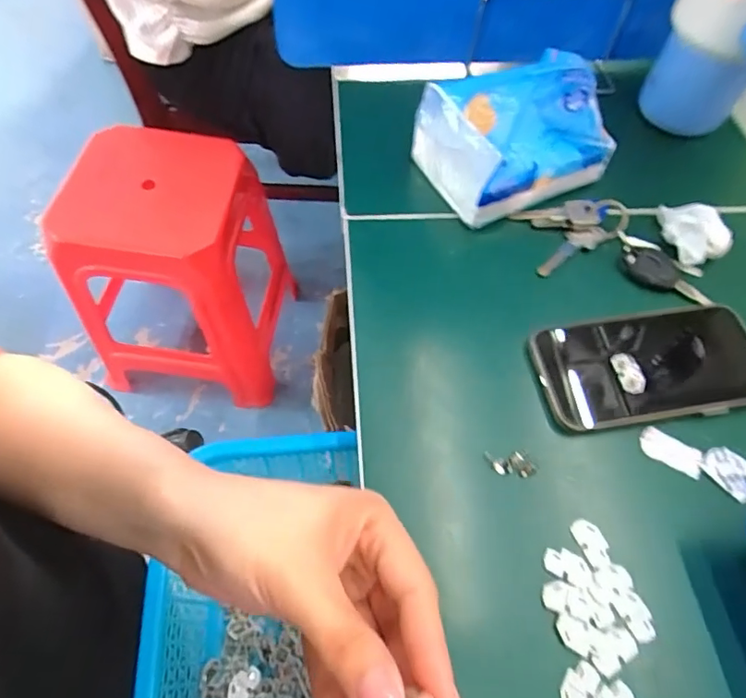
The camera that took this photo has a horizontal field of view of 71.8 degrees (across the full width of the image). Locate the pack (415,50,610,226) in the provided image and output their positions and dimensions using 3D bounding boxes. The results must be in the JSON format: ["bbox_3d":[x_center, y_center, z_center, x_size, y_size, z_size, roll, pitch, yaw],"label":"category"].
[{"bbox_3d":[0.114,-0.177,0.416,0.129,0.088,0.095,-23,64,-15],"label":"pack"}]

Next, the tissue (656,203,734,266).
[{"bbox_3d":[0.254,-0.099,0.410,0.042,0.026,0.057,-23,64,-15],"label":"tissue"}]

